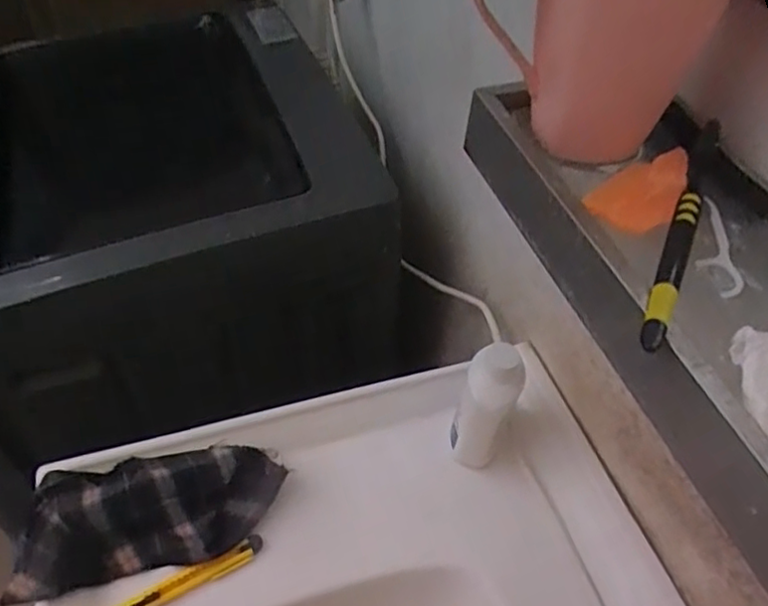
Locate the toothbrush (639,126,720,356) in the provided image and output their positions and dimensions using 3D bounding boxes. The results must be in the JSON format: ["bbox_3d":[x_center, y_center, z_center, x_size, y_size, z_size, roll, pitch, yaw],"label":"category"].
[{"bbox_3d":[0.147,-0.041,0.307,0.012,0.011,0.170,22,51,15],"label":"toothbrush"}]

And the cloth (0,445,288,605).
[{"bbox_3d":[-0.189,0.171,0.522,0.210,0.040,0.100,-12,50,-14],"label":"cloth"}]

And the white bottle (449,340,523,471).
[{"bbox_3d":[0.090,0.090,0.554,0.047,0.127,0.060,17,49,11],"label":"white bottle"}]

